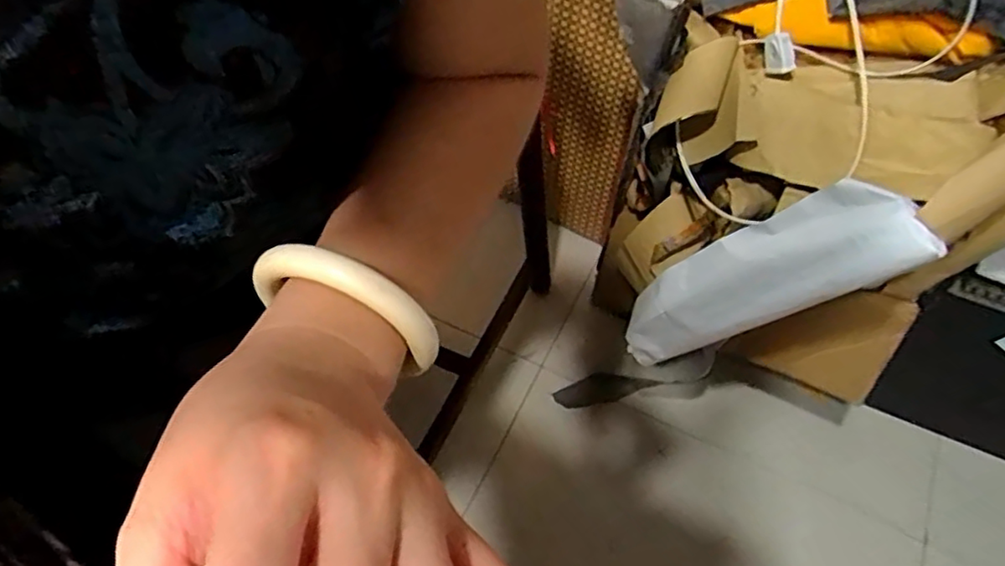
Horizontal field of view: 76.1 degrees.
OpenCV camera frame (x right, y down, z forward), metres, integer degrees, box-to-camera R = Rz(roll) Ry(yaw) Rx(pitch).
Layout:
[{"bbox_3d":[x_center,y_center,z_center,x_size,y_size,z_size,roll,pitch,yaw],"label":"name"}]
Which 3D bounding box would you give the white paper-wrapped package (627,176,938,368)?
[{"bbox_3d":[0.260,-0.005,0.679,0.033,0.325,0.098,-5,70,-51],"label":"white paper-wrapped package"}]

